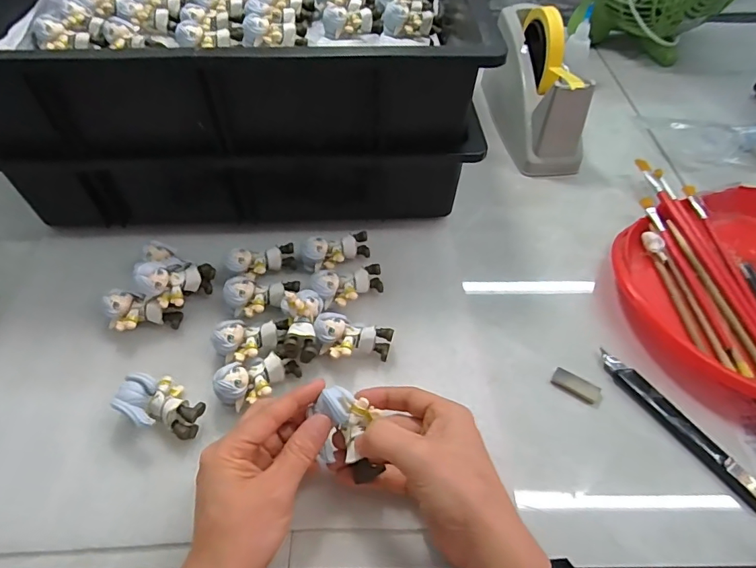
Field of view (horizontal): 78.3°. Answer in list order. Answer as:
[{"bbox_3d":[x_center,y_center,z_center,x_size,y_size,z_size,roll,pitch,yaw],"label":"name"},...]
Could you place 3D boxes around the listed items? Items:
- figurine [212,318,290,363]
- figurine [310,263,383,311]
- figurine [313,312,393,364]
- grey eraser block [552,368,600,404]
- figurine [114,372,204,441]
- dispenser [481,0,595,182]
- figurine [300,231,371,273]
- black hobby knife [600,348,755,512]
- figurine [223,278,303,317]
[{"bbox_3d":[-0.100,0.048,0.370,0.054,0.028,0.032,-1,52,-1],"label":"figurine"},{"bbox_3d":[-0.026,0.004,0.407,0.061,0.028,0.032,-13,53,-10],"label":"figurine"},{"bbox_3d":[-0.021,0.047,0.371,0.059,0.026,0.033,13,53,10],"label":"figurine"},{"bbox_3d":[0.155,0.079,0.364,0.035,0.004,0.016,29,57,21],"label":"grey eraser block"},{"bbox_3d":[-0.156,0.090,0.338,0.060,0.032,0.037,24,56,18],"label":"figurine"},{"bbox_3d":[0.184,-0.238,0.546,0.072,0.118,0.204,-5,52,-5],"label":"dispenser"},{"bbox_3d":[-0.038,-0.028,0.432,0.063,0.031,0.028,-16,54,-12],"label":"figurine"},{"bbox_3d":[0.221,0.102,0.340,0.020,0.011,0.136,-29,57,-21],"label":"black hobby knife"},{"bbox_3d":[-0.099,0.013,0.396,0.060,0.025,0.032,0,52,0],"label":"figurine"}]

